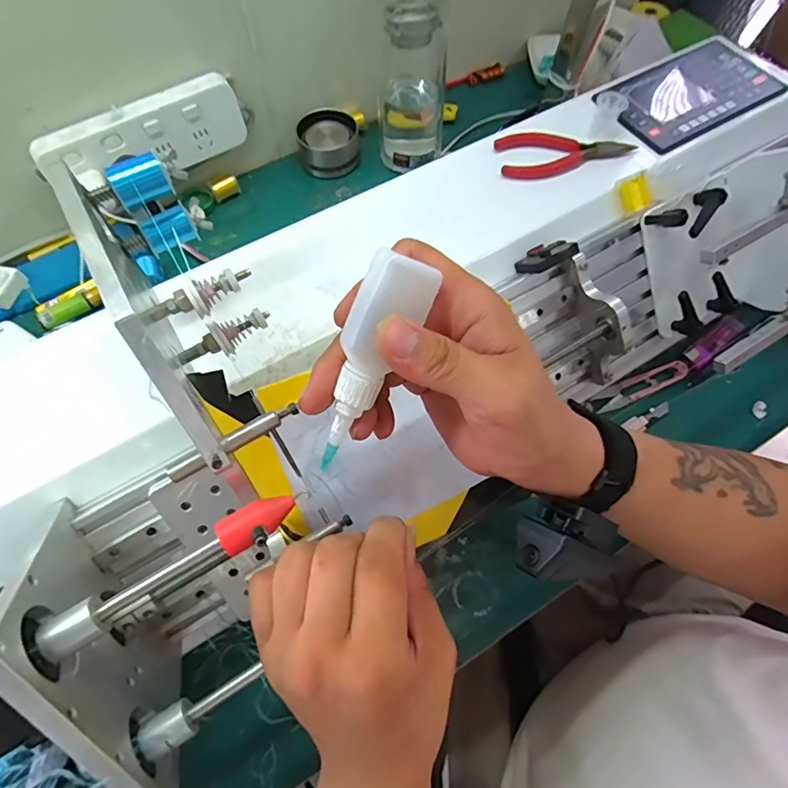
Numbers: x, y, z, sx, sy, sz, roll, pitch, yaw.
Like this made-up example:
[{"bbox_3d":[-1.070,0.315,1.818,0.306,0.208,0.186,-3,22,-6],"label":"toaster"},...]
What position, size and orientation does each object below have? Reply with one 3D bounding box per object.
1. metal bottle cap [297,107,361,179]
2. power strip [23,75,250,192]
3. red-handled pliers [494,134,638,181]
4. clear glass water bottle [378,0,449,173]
[{"bbox_3d":[-0.079,-0.310,0.604,0.074,0.048,0.065,-4,65,-2],"label":"metal bottle cap"},{"bbox_3d":[-0.261,-0.269,0.516,0.204,0.073,0.024,-30,68,-13],"label":"power strip"},{"bbox_3d":[0.153,-0.215,0.433,0.121,0.011,0.041,-7,65,-3],"label":"red-handled pliers"},{"bbox_3d":[0.020,-0.341,0.543,0.074,0.191,0.057,5,65,2],"label":"clear glass water bottle"}]

